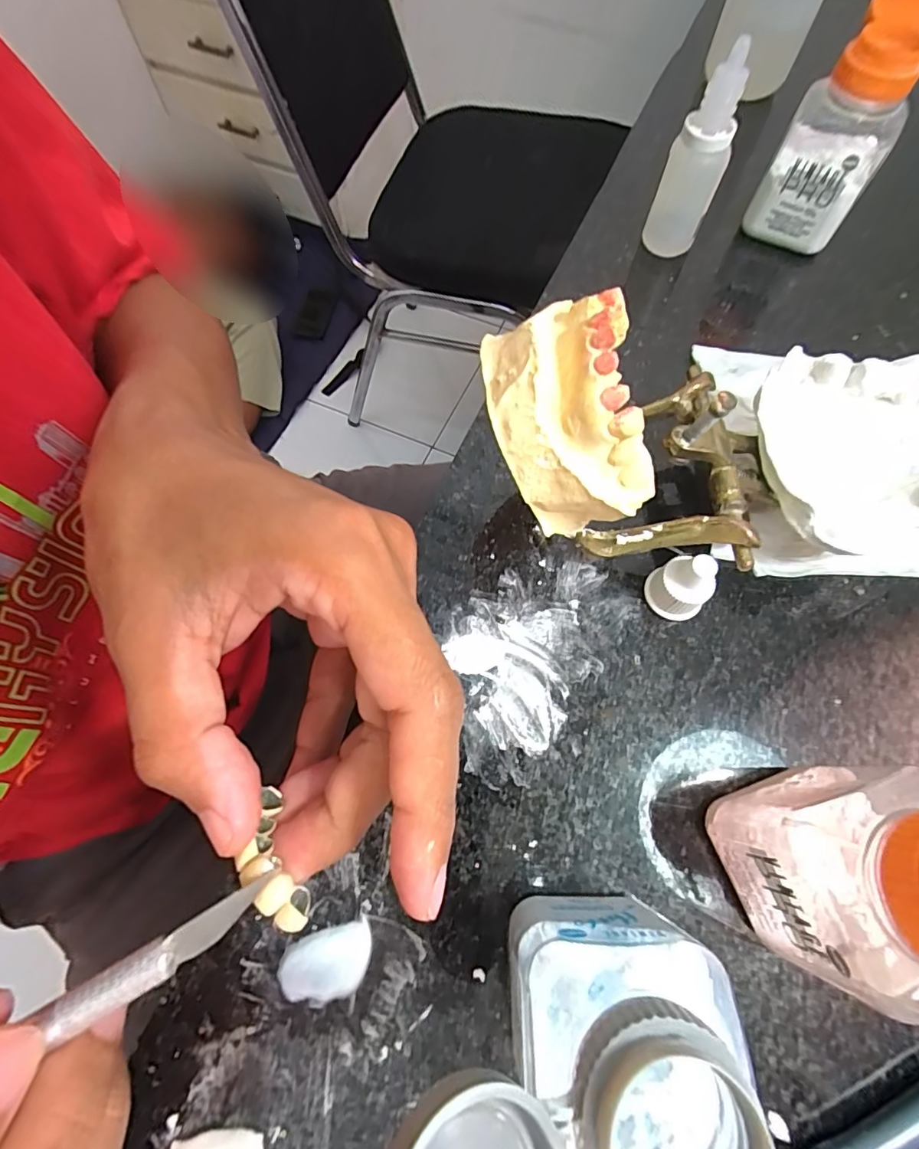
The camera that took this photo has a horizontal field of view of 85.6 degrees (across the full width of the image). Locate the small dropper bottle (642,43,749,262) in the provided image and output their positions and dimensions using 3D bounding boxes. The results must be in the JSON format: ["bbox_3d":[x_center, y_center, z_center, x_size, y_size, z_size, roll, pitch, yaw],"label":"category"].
[{"bbox_3d":[0.101,-0.175,0.215,0.024,0.072,0.026,22,71,10],"label":"small dropper bottle"}]

